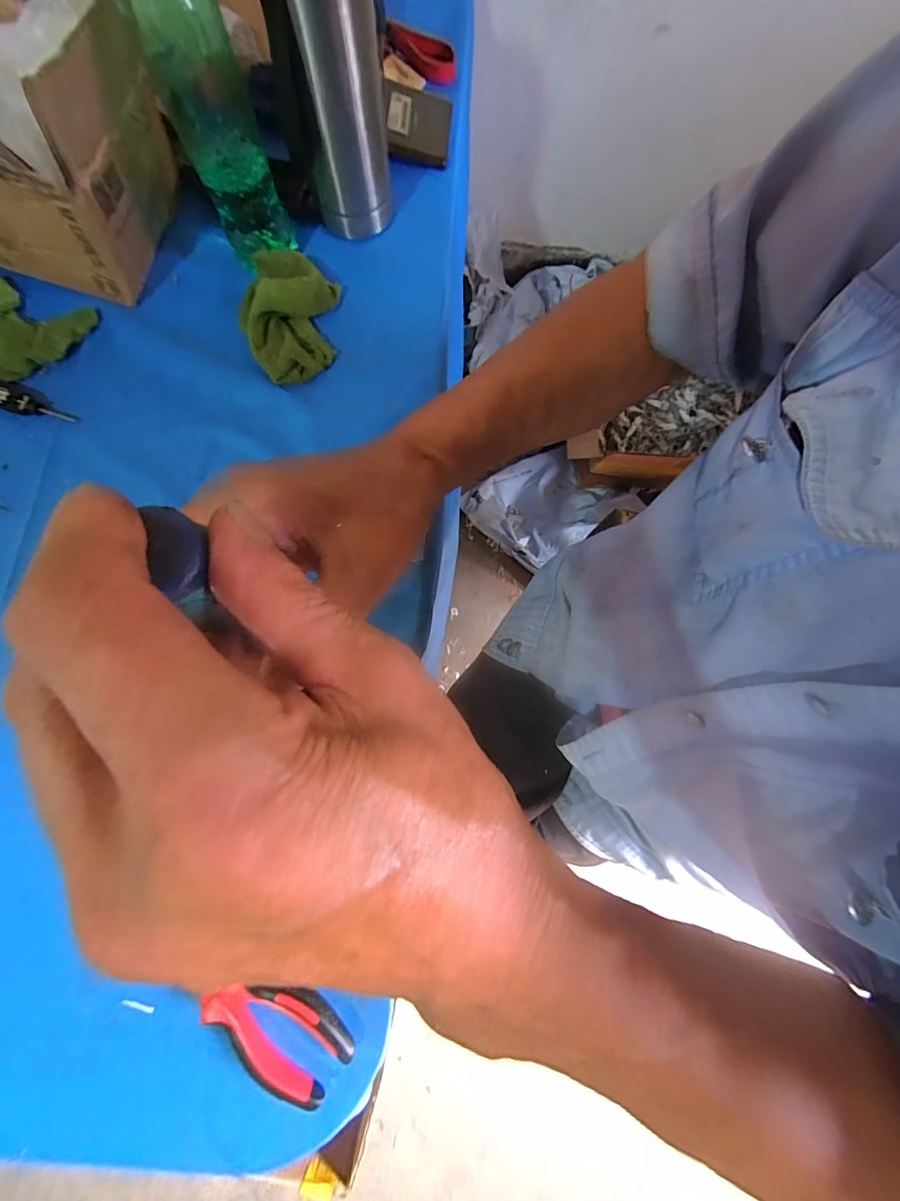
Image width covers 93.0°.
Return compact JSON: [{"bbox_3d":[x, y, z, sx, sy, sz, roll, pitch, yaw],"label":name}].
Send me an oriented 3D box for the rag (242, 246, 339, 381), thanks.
[{"bbox_3d":[-0.152,-0.265,0.399,0.084,0.033,0.119,1,79,-1],"label":"rag"}]

